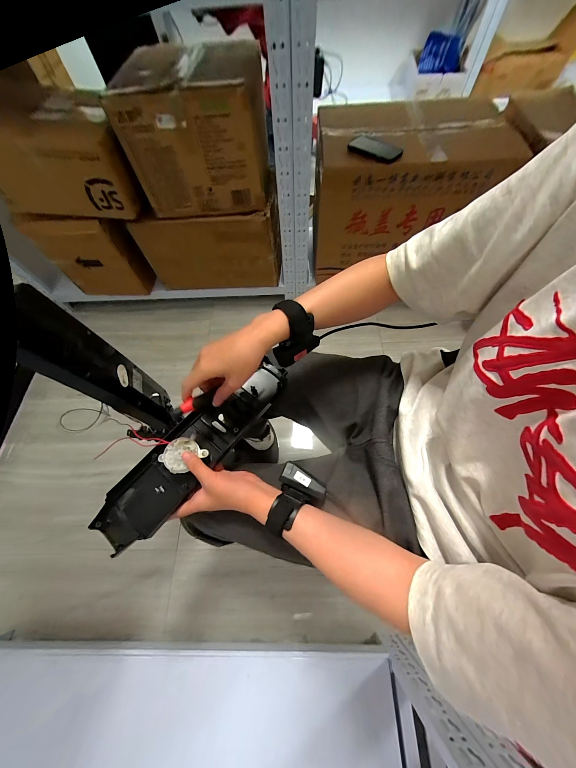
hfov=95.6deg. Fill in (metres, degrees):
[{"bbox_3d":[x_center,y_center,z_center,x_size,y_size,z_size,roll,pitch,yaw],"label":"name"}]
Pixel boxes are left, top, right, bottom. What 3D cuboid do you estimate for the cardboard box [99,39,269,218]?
[{"bbox_3d":[-0.264,-0.766,0.791,0.382,0.306,0.331,1,66,1],"label":"cardboard box"}]

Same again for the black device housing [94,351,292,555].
[{"bbox_3d":[-0.136,0.090,0.420,0.091,0.037,0.357,40,69,16],"label":"black device housing"}]

